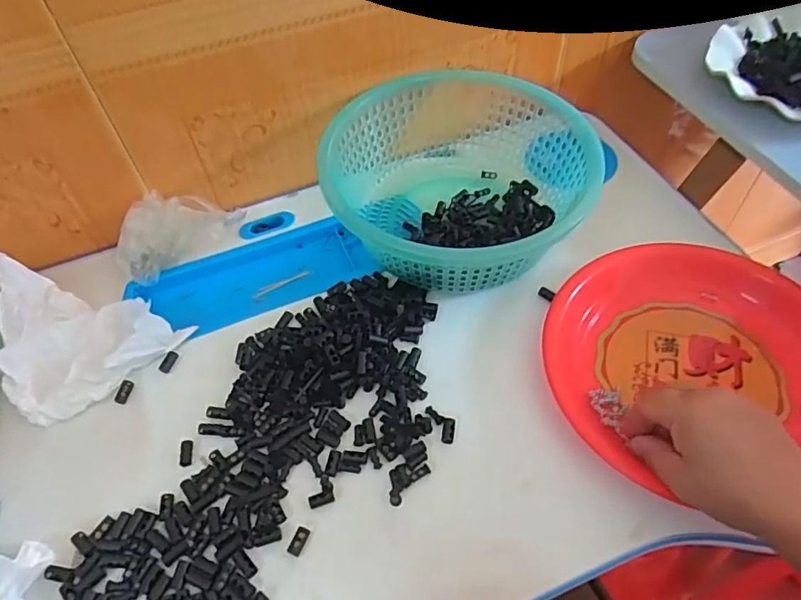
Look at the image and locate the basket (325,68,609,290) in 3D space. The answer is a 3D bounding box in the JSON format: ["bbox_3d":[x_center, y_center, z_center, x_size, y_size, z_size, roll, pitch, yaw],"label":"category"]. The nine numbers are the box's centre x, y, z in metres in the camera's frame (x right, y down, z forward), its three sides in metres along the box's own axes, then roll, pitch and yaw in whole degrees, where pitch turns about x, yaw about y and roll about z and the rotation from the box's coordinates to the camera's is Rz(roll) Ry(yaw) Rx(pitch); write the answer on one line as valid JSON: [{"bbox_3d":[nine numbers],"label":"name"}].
[{"bbox_3d":[0.053,-0.114,0.514,0.231,0.082,0.208,2,53,5],"label":"basket"}]

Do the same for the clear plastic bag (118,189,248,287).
[{"bbox_3d":[-0.210,-0.070,0.528,0.112,0.049,0.057,-25,56,-15],"label":"clear plastic bag"}]

